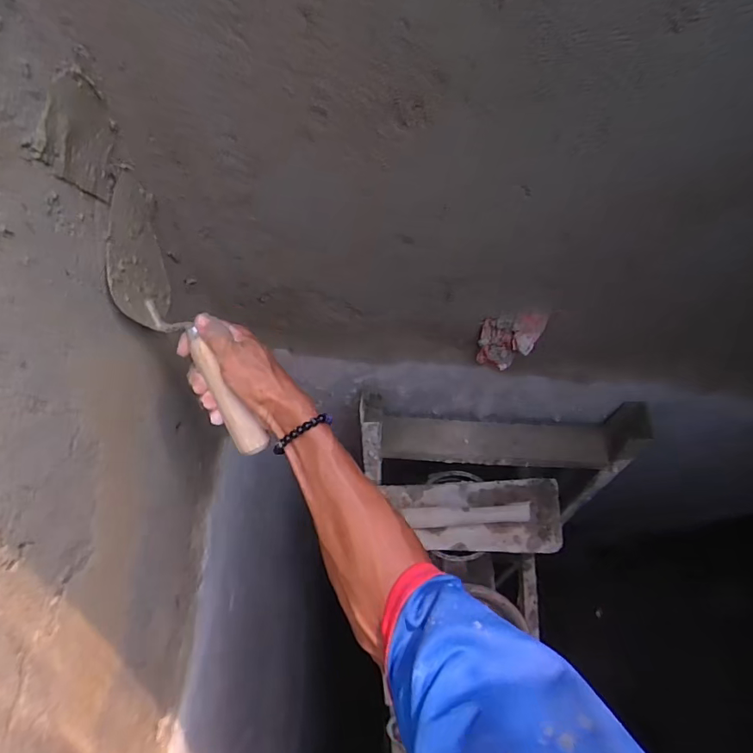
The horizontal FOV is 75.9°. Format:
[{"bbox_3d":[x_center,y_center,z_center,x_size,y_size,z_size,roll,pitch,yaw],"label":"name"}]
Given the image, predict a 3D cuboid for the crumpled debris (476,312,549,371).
[{"bbox_3d":[0.180,-0.046,0.661,0.073,0.105,0.033,5,65,1],"label":"crumpled debris"}]

